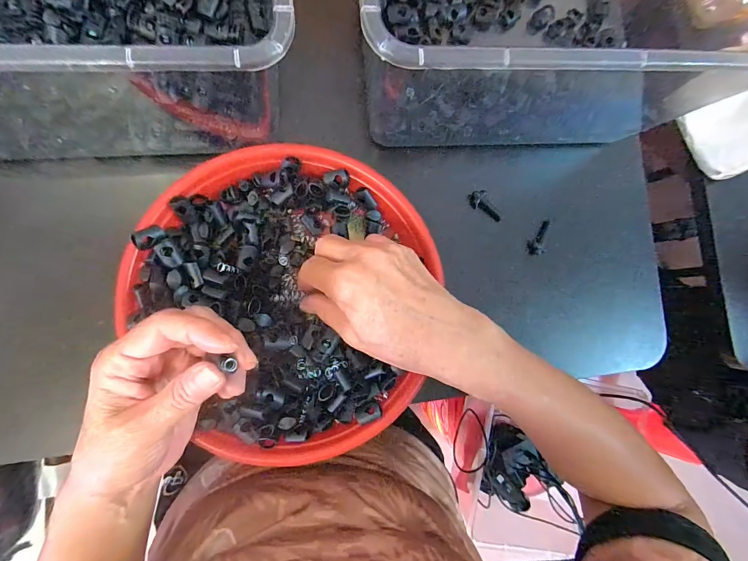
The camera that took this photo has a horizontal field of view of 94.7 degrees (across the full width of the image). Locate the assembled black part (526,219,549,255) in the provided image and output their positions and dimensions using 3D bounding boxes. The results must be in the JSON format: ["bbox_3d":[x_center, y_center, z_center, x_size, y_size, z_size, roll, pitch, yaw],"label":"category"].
[{"bbox_3d":[0.156,-0.040,0.325,0.011,0.015,0.036,25,84,-7],"label":"assembled black part"}]

